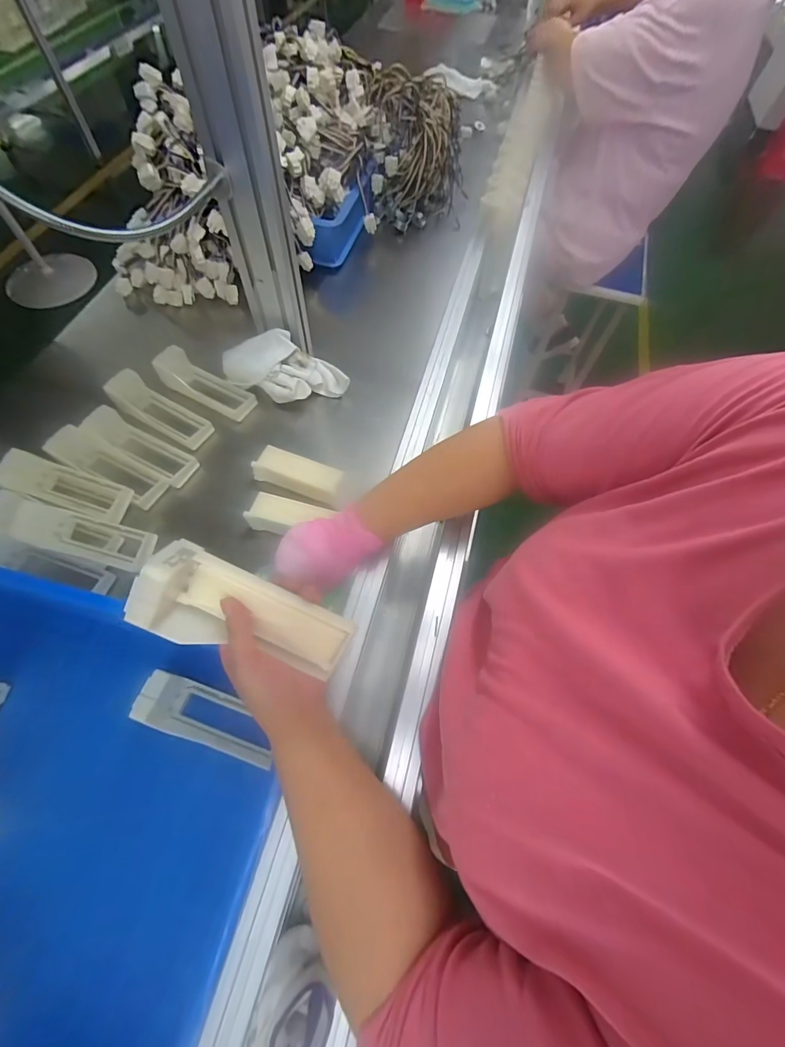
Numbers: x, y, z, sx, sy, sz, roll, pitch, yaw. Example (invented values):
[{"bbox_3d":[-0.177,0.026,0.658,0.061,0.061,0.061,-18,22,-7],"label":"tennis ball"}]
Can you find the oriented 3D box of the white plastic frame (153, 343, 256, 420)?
[{"bbox_3d":[-0.305,-0.225,0.664,0.157,0.069,0.059,27,66,11],"label":"white plastic frame"}]

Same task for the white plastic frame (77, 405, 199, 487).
[{"bbox_3d":[-0.375,-0.119,0.596,0.165,0.036,0.057,26,65,10],"label":"white plastic frame"}]

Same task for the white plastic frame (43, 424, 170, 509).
[{"bbox_3d":[-0.411,-0.088,0.578,0.165,0.038,0.057,26,65,10],"label":"white plastic frame"}]

